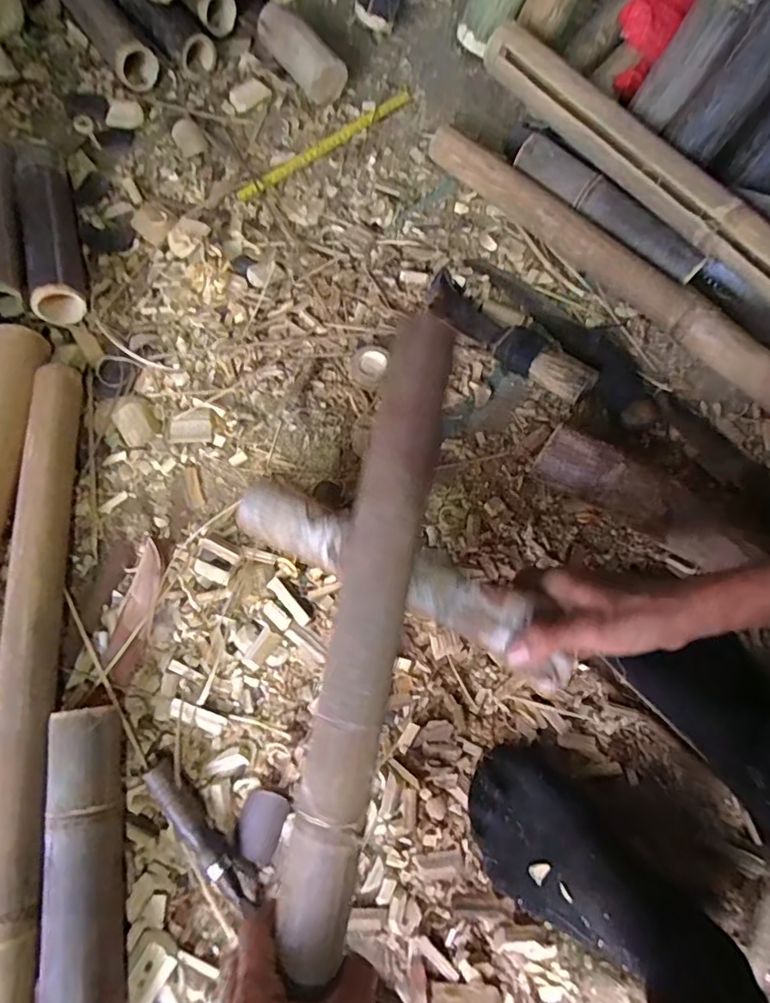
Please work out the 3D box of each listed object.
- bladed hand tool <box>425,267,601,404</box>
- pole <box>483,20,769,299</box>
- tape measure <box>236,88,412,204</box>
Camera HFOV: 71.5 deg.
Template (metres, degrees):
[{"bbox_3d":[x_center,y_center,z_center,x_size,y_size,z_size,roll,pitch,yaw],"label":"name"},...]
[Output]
[{"bbox_3d":[0.137,-0.195,0.618,0.061,0.042,0.233,-43,77,-12],"label":"bladed hand tool"},{"bbox_3d":[0.347,-0.328,0.589,0.049,0.049,0.658,-37,76,-11],"label":"pole"},{"bbox_3d":[-0.079,-0.500,0.744,0.299,0.006,0.024,-38,76,-11],"label":"tape measure"}]

